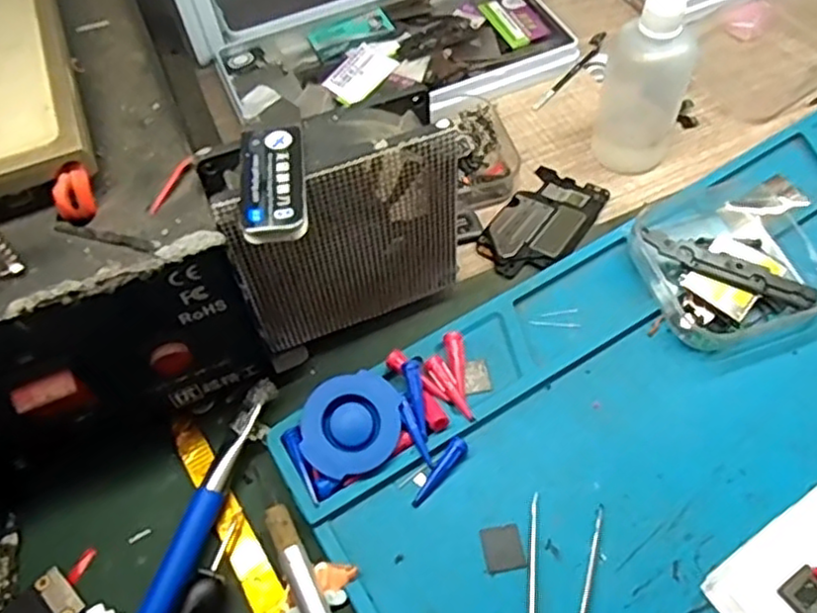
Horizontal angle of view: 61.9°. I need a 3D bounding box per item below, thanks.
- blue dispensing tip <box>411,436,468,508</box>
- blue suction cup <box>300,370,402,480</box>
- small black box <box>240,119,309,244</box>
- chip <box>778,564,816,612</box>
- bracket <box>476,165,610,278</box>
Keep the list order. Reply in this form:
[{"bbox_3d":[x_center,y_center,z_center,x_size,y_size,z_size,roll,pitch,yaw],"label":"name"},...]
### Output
[{"bbox_3d":[0.011,0.058,0.238,0.007,0.005,0.028,34,79,24],"label":"blue dispensing tip"},{"bbox_3d":[-0.020,0.042,0.242,0.035,0.010,0.035,1,70,-2],"label":"blue suction cup"},{"bbox_3d":[-0.040,-0.038,0.202,0.019,0.007,0.048,-9,56,-1],"label":"small black box"},{"bbox_3d":[0.121,0.087,0.205,0.014,0.004,0.012,-33,60,-16],"label":"chip"},{"bbox_3d":[0.059,-0.038,0.301,0.037,0.004,0.063,30,64,22],"label":"bracket"}]

